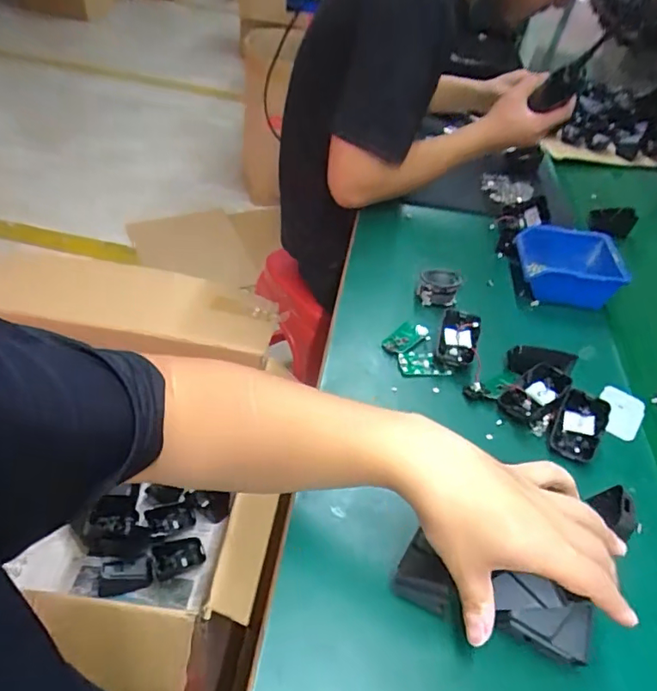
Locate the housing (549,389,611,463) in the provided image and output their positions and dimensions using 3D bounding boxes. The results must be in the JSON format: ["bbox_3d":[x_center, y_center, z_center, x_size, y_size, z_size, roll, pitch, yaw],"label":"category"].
[{"bbox_3d":[0.251,0.081,0.536,0.045,0.016,0.069,25,80,16],"label":"housing"}]

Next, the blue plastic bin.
[{"bbox_3d":[0.316,-0.103,0.711,0.121,0.063,0.108,13,43,3],"label":"blue plastic bin"}]

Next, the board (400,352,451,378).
[{"bbox_3d":[0.105,0.020,0.589,0.053,0.008,0.032,1,44,-10],"label":"board"}]

